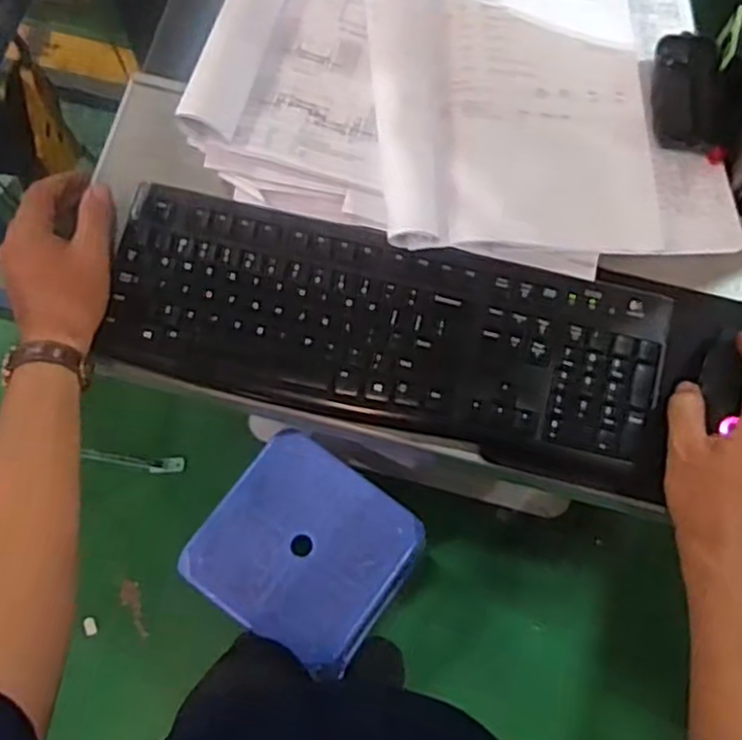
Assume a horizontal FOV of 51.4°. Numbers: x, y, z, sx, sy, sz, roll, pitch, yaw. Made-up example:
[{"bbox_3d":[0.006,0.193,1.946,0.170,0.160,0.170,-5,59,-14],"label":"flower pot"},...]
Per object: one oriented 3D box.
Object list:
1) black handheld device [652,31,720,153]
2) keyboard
[{"bbox_3d":[0.272,-0.239,0.661,0.052,0.025,0.096,5,73,0],"label":"black handheld device"},{"bbox_3d":[0.010,-0.035,0.606,0.425,0.029,0.148,12,73,4],"label":"keyboard"}]

